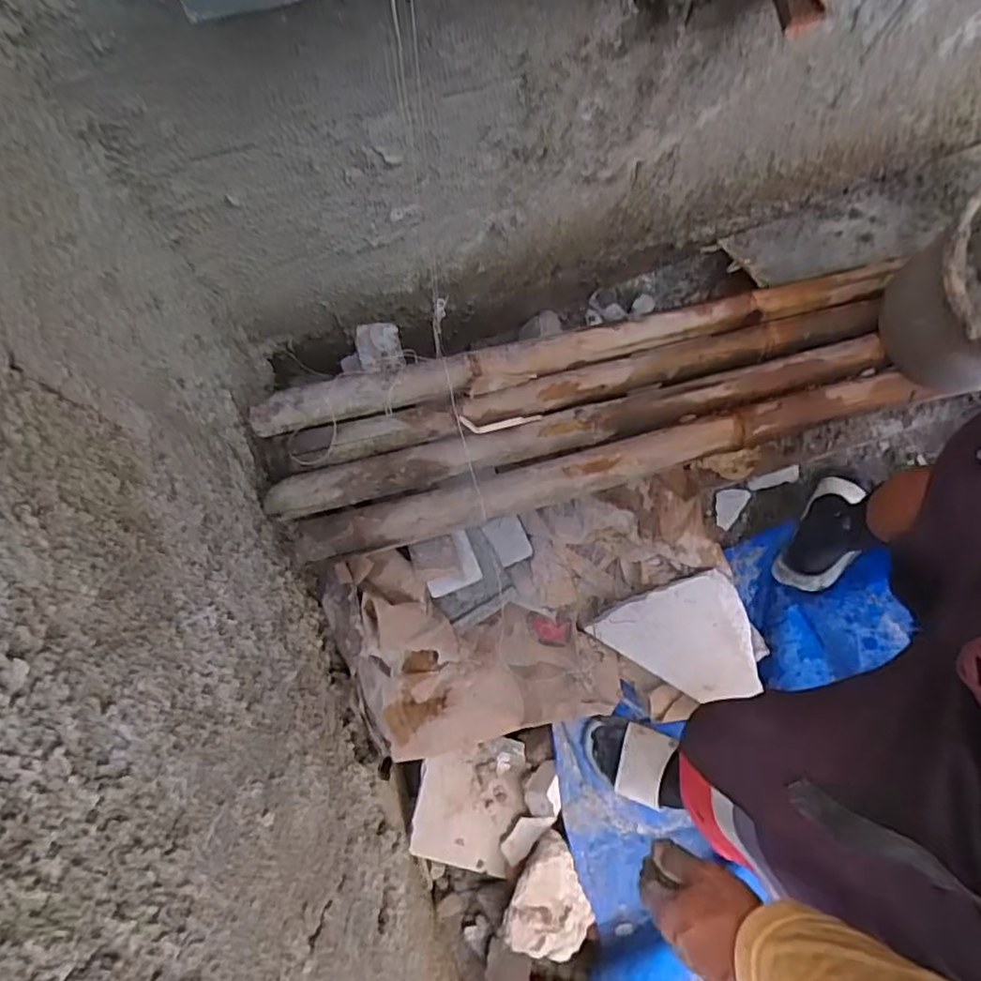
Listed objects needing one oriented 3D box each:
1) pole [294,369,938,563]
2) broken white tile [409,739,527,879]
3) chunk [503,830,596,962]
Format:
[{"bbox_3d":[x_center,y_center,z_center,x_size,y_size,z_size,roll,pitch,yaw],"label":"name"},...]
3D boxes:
[{"bbox_3d":[0.163,-0.040,0.841,0.820,0.043,0.060,-15,78,-5],"label":"pole"},{"bbox_3d":[-0.029,0.485,1.033,0.171,0.010,0.190,18,71,-18],"label":"broken white tile"},{"bbox_3d":[0.100,0.619,1.004,0.129,0.062,0.171,22,77,3],"label":"chunk"}]

